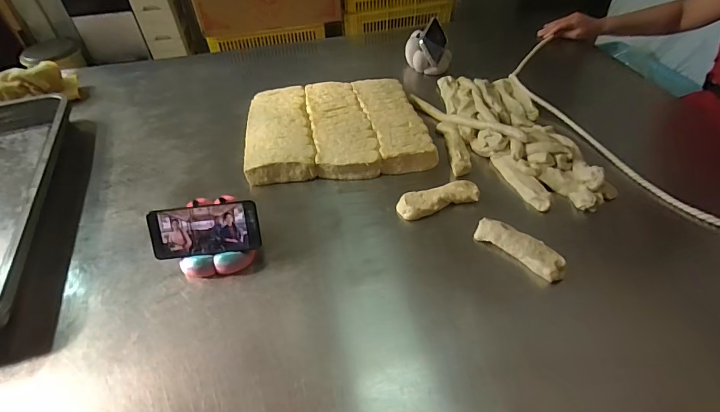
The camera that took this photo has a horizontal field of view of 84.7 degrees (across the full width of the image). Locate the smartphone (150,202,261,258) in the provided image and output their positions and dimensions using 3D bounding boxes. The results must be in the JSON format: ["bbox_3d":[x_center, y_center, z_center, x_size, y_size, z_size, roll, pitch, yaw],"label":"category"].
[{"bbox_3d":[-0.232,0.037,0.591,0.158,0.074,0.009,-5,11,0],"label":"smartphone"}]

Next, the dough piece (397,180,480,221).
[{"bbox_3d":[0.133,-0.010,0.675,0.139,0.025,0.048,-16,47,-10],"label":"dough piece"}]

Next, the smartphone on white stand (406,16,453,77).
[{"bbox_3d":[0.175,-0.406,1.005,0.115,0.082,0.138,4,46,9],"label":"smartphone on white stand"}]

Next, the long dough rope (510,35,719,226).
[{"bbox_3d":[0.469,-0.182,0.817,0.169,0.031,0.717,-10,46,-5],"label":"long dough rope"}]

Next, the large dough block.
[{"bbox_3d":[-0.051,-0.164,0.812,0.355,0.052,0.281,-8,46,-3],"label":"large dough block"}]

